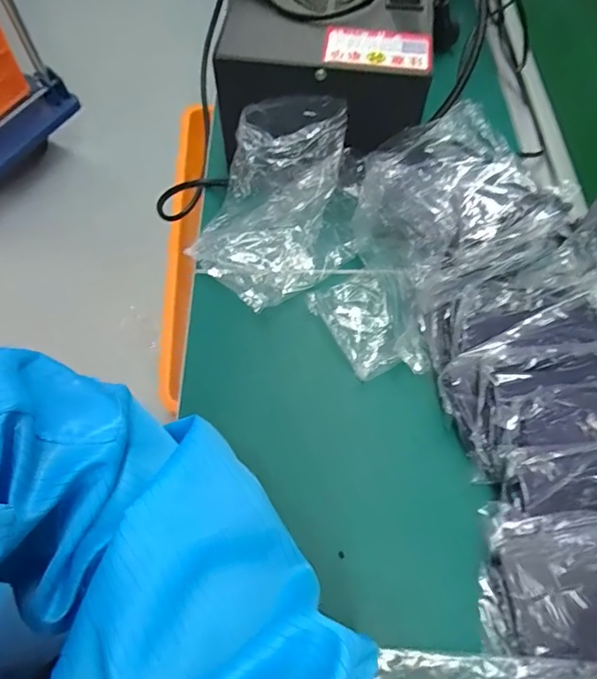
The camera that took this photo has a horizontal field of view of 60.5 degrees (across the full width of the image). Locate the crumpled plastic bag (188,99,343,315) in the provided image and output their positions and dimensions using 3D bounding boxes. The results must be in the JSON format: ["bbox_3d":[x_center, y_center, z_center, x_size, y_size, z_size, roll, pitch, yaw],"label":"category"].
[{"bbox_3d":[-0.024,-0.106,0.395,0.110,0.075,0.142,11,61,5],"label":"crumpled plastic bag"}]

